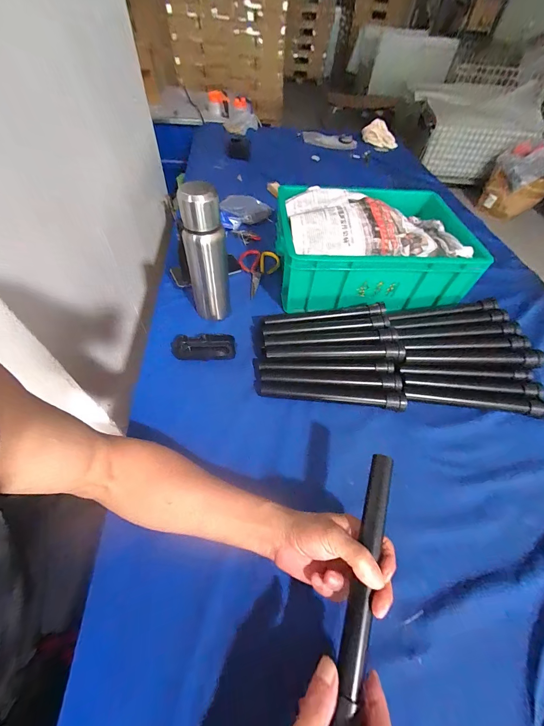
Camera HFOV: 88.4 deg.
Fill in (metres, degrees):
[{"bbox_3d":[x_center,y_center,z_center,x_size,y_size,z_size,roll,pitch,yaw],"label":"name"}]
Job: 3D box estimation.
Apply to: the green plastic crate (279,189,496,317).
[{"bbox_3d":[0.223,-0.272,0.640,0.407,0.135,0.293,-3,54,-7],"label":"green plastic crate"}]

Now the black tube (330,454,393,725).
[{"bbox_3d":[0.097,0.214,0.285,0.023,0.023,0.240,18,61,8],"label":"black tube"}]

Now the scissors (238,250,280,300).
[{"bbox_3d":[-0.035,-0.223,0.688,0.100,0.019,0.166,5,53,-1],"label":"scissors"}]

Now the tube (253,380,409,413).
[{"bbox_3d":[0.100,0.053,0.484,0.254,0.024,0.027,7,53,1],"label":"tube"}]

